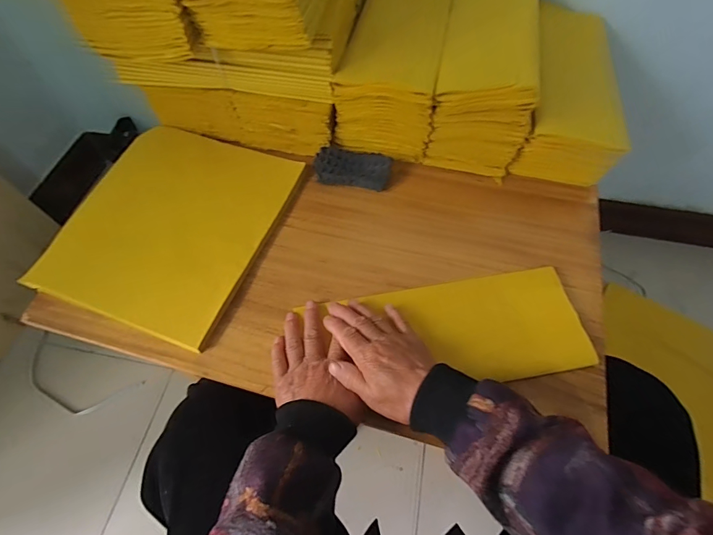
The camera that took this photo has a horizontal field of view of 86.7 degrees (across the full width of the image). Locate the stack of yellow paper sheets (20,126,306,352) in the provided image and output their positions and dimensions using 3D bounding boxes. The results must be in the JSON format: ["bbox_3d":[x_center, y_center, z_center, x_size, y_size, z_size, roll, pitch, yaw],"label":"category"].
[{"bbox_3d":[-0.250,-0.068,0.510,0.268,0.020,0.291,18,62,10],"label":"stack of yellow paper sheets"}]

